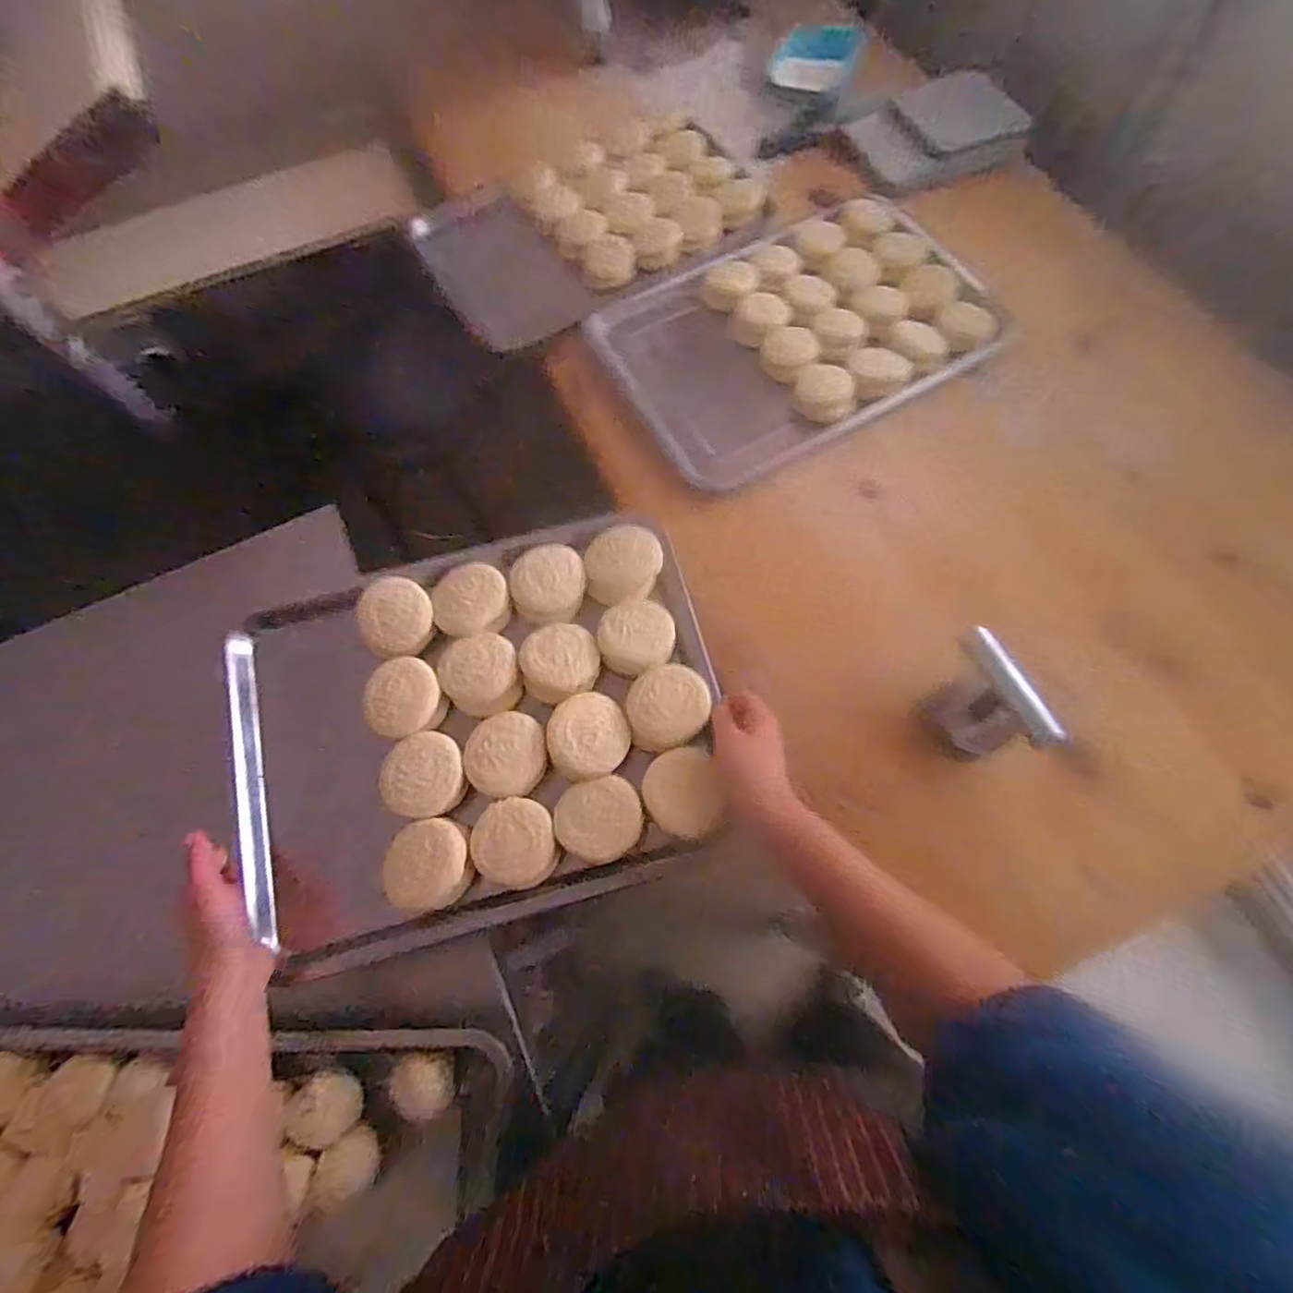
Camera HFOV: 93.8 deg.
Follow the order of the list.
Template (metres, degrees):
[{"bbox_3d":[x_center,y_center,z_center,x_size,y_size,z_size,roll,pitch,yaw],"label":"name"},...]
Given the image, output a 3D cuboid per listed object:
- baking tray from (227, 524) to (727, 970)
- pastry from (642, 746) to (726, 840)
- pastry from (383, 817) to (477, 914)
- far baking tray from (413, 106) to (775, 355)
[{"bbox_3d":[-0.150,0.067,0.535,0.415,0.053,0.316,-16,68,-4],"label":"baking tray"},{"bbox_3d":[0.030,0.124,0.509,0.061,0.021,0.071,-16,68,-4],"label":"pastry"},{"bbox_3d":[-0.180,0.179,0.498,0.074,0.013,0.069,-1,68,2],"label":"pastry"},{"bbox_3d":[-0.073,-0.622,0.870,0.458,0.028,0.300,-31,70,-10],"label":"far baking tray"}]

